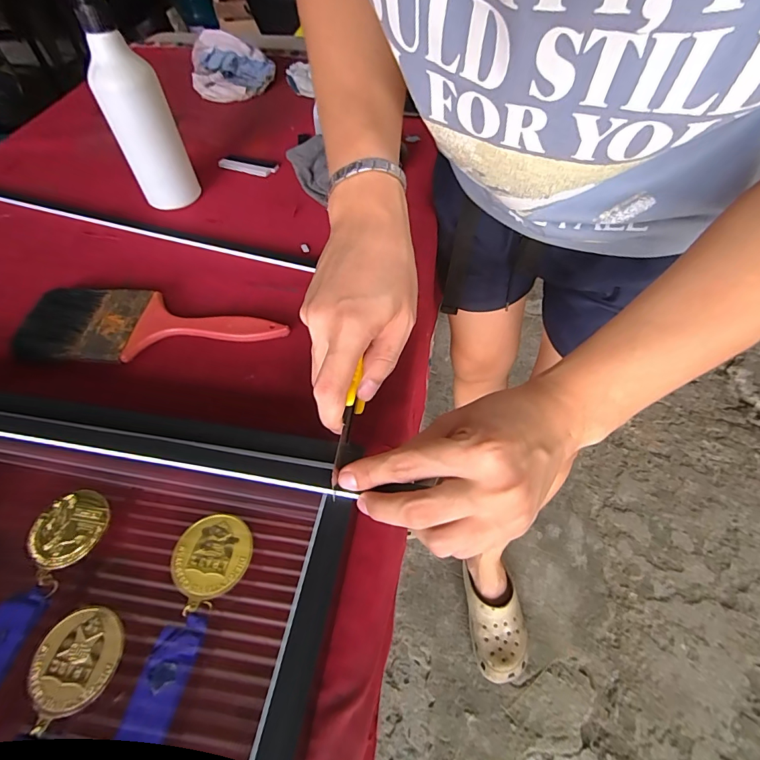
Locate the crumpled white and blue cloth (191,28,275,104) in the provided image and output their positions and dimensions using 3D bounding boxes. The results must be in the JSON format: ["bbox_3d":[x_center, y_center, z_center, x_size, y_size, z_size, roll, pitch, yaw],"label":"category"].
[{"bbox_3d":[-0.262,-0.551,0.729,0.144,0.071,0.113,-15,54,-8],"label":"crumpled white and blue cloth"}]

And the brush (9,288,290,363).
[{"bbox_3d":[-0.216,-0.053,0.400,0.248,0.019,0.087,0,56,4],"label":"brush"}]

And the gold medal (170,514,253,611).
[{"bbox_3d":[-0.105,0.109,0.259,0.047,0.004,0.049,-25,59,-15],"label":"gold medal"}]

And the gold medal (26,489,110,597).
[{"bbox_3d":[-0.204,0.100,0.273,0.048,0.007,0.052,-34,61,-24],"label":"gold medal"}]

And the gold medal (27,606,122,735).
[{"bbox_3d":[-0.166,0.153,0.226,0.046,0.004,0.050,-16,54,-8],"label":"gold medal"}]

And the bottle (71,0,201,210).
[{"bbox_3d":[-0.273,-0.301,0.459,0.058,0.229,0.058,9,55,10],"label":"bottle"}]

